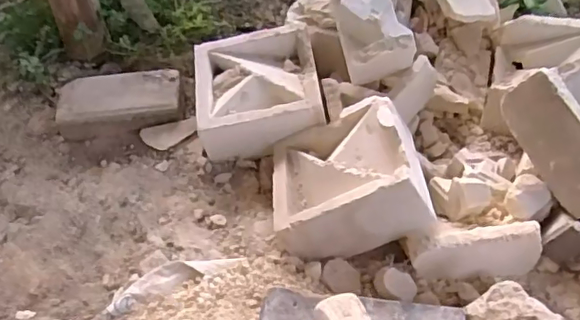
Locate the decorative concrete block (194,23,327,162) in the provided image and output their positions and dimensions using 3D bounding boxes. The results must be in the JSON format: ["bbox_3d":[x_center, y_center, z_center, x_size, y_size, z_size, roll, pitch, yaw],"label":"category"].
[{"bbox_3d":[-0.053,-0.116,0.960,0.206,0.097,0.213,-7,51,-4],"label":"decorative concrete block"}]

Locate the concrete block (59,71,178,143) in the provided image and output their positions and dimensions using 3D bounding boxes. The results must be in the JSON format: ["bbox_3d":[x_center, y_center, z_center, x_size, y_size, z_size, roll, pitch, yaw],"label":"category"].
[{"bbox_3d":[-0.299,-0.091,1.014,0.217,0.073,0.111,-5,51,-2],"label":"concrete block"}]

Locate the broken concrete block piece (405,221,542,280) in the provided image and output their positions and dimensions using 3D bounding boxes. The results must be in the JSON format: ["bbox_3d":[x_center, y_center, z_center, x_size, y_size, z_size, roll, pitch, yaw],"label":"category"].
[{"bbox_3d":[0.246,0.119,0.763,0.175,0.073,0.043,-3,51,-1],"label":"broken concrete block piece"}]

